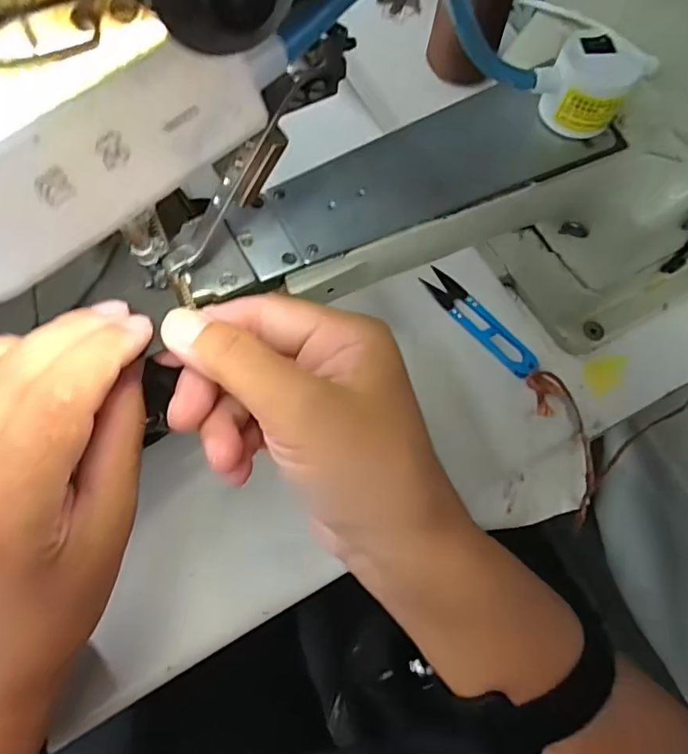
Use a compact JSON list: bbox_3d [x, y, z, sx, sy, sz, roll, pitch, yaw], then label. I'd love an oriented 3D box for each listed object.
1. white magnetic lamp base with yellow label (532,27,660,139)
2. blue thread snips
[{"bbox_3d":[0.114,-0.134,0.250,0.038,0.031,0.033,39,73,14],"label":"white magnetic lamp base with yellow label"},{"bbox_3d":[0.093,-0.038,0.369,0.023,0.006,0.099,-38,70,-14],"label":"blue thread snips"}]

